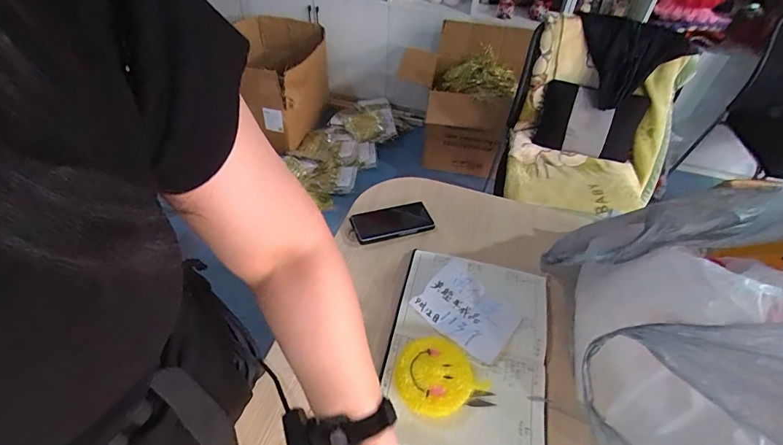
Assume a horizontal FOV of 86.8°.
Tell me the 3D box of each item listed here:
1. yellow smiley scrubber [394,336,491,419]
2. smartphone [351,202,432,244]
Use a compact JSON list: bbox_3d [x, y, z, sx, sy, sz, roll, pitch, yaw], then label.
[{"bbox_3d":[0.065,0.230,0.630,0.122,0.035,0.118,2,48,-2],"label":"yellow smiley scrubber"},{"bbox_3d":[0.001,-0.003,0.826,0.154,0.013,0.069,-12,50,-14],"label":"smartphone"}]

